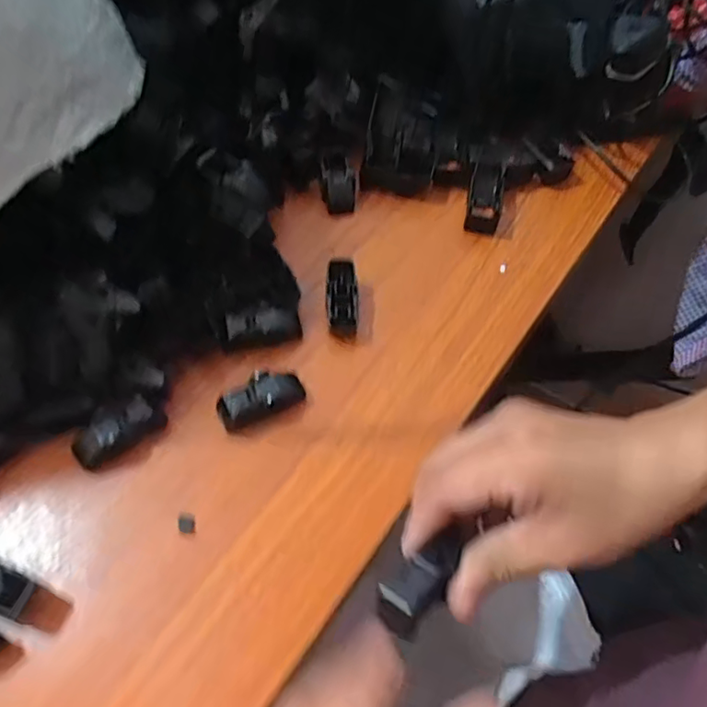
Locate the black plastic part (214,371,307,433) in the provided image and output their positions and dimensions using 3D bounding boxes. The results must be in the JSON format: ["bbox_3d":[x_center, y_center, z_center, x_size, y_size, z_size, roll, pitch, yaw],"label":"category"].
[{"bbox_3d":[-0.048,0.023,0.304,0.044,0.016,0.020,-28,63,-20],"label":"black plastic part"}]

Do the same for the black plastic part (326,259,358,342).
[{"bbox_3d":[-0.007,-0.030,0.339,0.017,0.020,0.049,0,57,-4],"label":"black plastic part"}]

